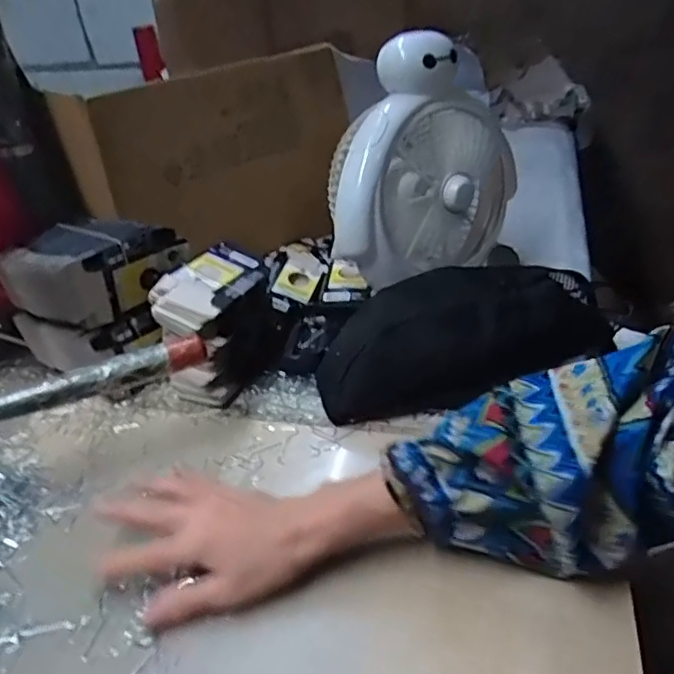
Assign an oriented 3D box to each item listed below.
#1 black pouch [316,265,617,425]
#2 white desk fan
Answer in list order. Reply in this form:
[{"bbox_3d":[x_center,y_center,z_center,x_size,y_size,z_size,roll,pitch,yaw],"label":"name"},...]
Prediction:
[{"bbox_3d":[0.116,-0.006,0.592,0.279,0.090,0.123,-10,30,-9],"label":"black pouch"},{"bbox_3d":[0.101,-0.184,0.669,0.222,0.246,0.122,-10,30,-10],"label":"white desk fan"}]

